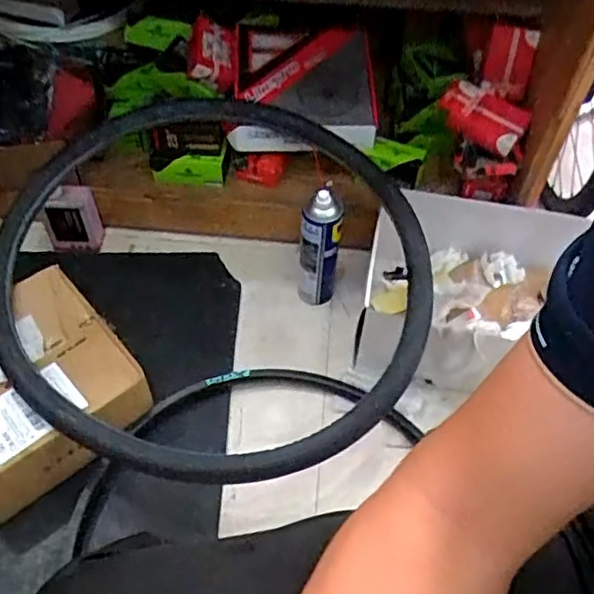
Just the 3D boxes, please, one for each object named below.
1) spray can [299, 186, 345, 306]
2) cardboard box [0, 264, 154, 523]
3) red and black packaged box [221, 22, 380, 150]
[{"bbox_3d":[0.038,-0.076,1.069,0.065,0.235,0.056,4,53,1],"label":"spray can"},{"bbox_3d":[-0.393,0.136,0.929,0.282,0.118,0.287,-32,60,-23],"label":"cardboard box"},{"bbox_3d":[0.013,-0.398,1.164,0.262,0.080,0.295,0,55,-1],"label":"red and black packaged box"}]

